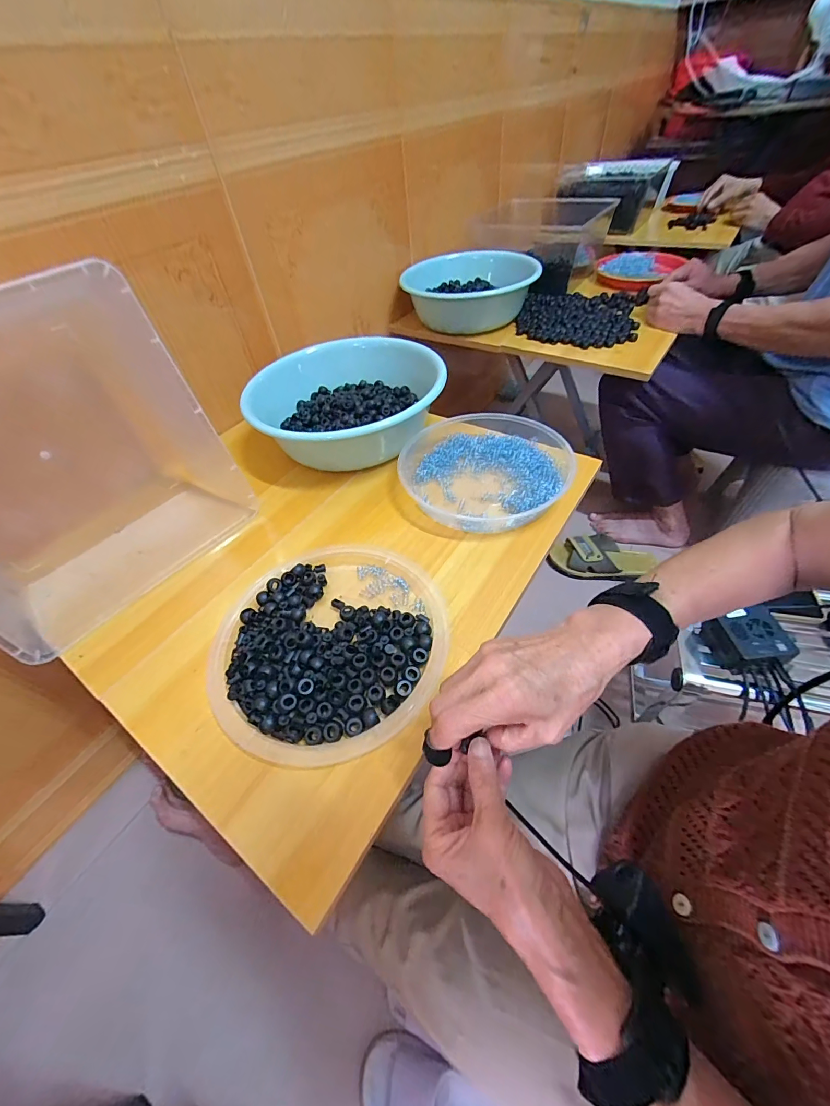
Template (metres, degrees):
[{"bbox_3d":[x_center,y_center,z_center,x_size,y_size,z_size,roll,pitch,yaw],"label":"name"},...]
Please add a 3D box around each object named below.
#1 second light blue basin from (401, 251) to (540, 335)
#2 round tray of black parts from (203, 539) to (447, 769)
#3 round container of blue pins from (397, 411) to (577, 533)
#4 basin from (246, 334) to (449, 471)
[{"bbox_3d":[0.121,-0.577,0.906,0.277,0.105,0.258,-3,49,4],"label":"second light blue basin"},{"bbox_3d":[-0.087,0.085,0.414,0.230,0.021,0.230,-3,49,4],"label":"round tray of black parts"},{"bbox_3d":[0.093,-0.114,0.555,0.222,0.042,0.226,-3,49,4],"label":"round container of blue pins"},{"bbox_3d":[-0.096,-0.220,0.626,0.289,0.101,0.259,-31,53,-20],"label":"basin"}]

